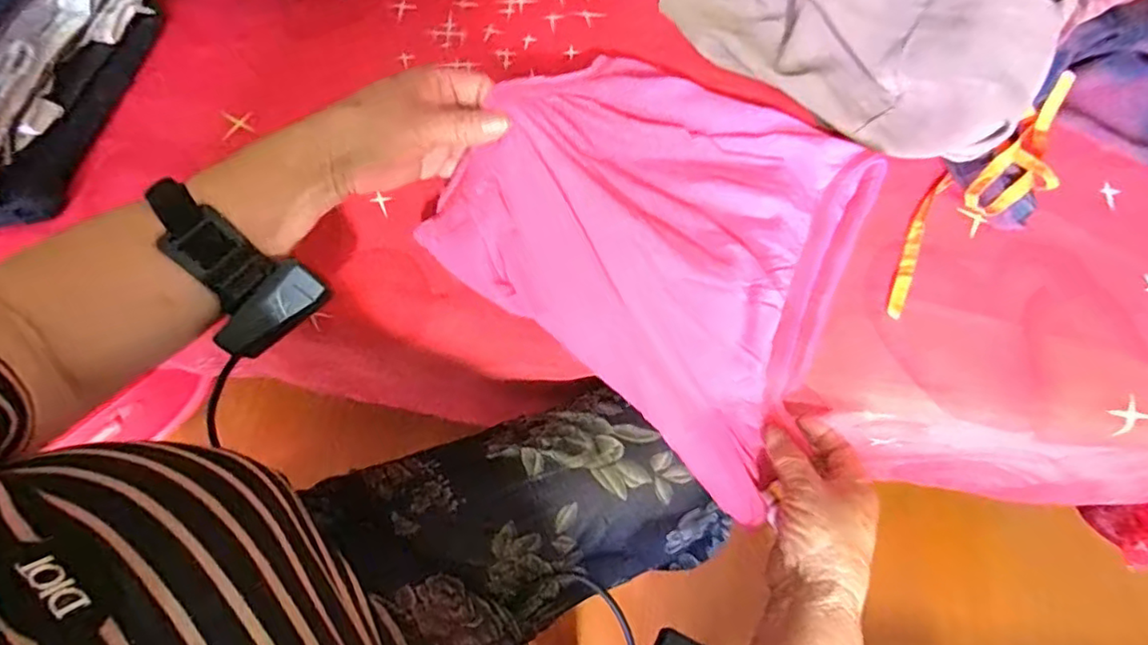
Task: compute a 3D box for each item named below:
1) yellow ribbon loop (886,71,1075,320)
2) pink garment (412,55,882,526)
[{"bbox_3d":[0.336,-0.112,0.478,0.275,0.047,0.056,-37,75,-14],"label":"yellow ribbon loop"},{"bbox_3d":[0.084,-0.075,0.438,0.279,0.083,0.277,36,72,11],"label":"pink garment"}]

